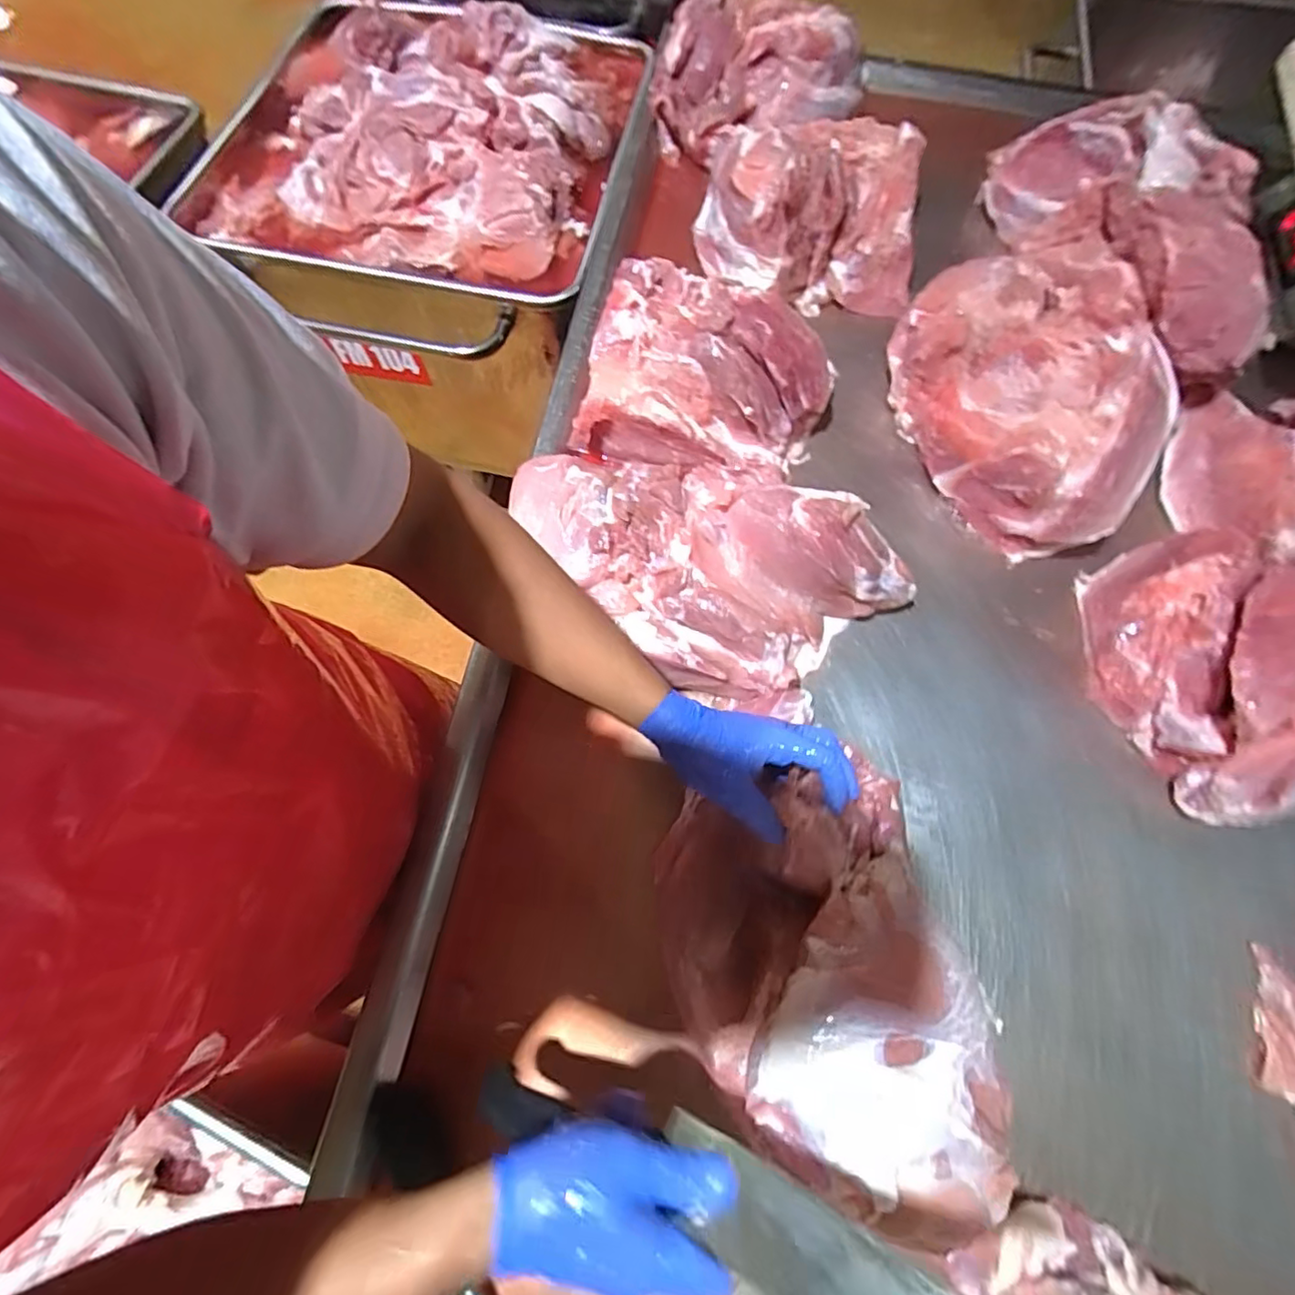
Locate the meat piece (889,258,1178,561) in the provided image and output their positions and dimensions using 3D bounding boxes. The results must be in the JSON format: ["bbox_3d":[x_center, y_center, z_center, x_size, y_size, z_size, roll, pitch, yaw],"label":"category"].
[{"bbox_3d":[0.395,-0.253,0.618,0.231,0.120,0.307,-15,72,-7],"label":"meat piece"}]

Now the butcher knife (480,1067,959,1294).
[{"bbox_3d":[0.058,0.306,0.315,0.352,0.023,0.054,5,29,31],"label":"butcher knife"}]

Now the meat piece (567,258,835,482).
[{"bbox_3d":[0.066,-0.287,0.612,0.237,0.104,0.219,15,71,4],"label":"meat piece"}]

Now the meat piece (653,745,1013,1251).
[{"bbox_3d":[0.122,0.237,0.431,0.199,0.110,0.268,-10,71,-5],"label":"meat piece"}]

